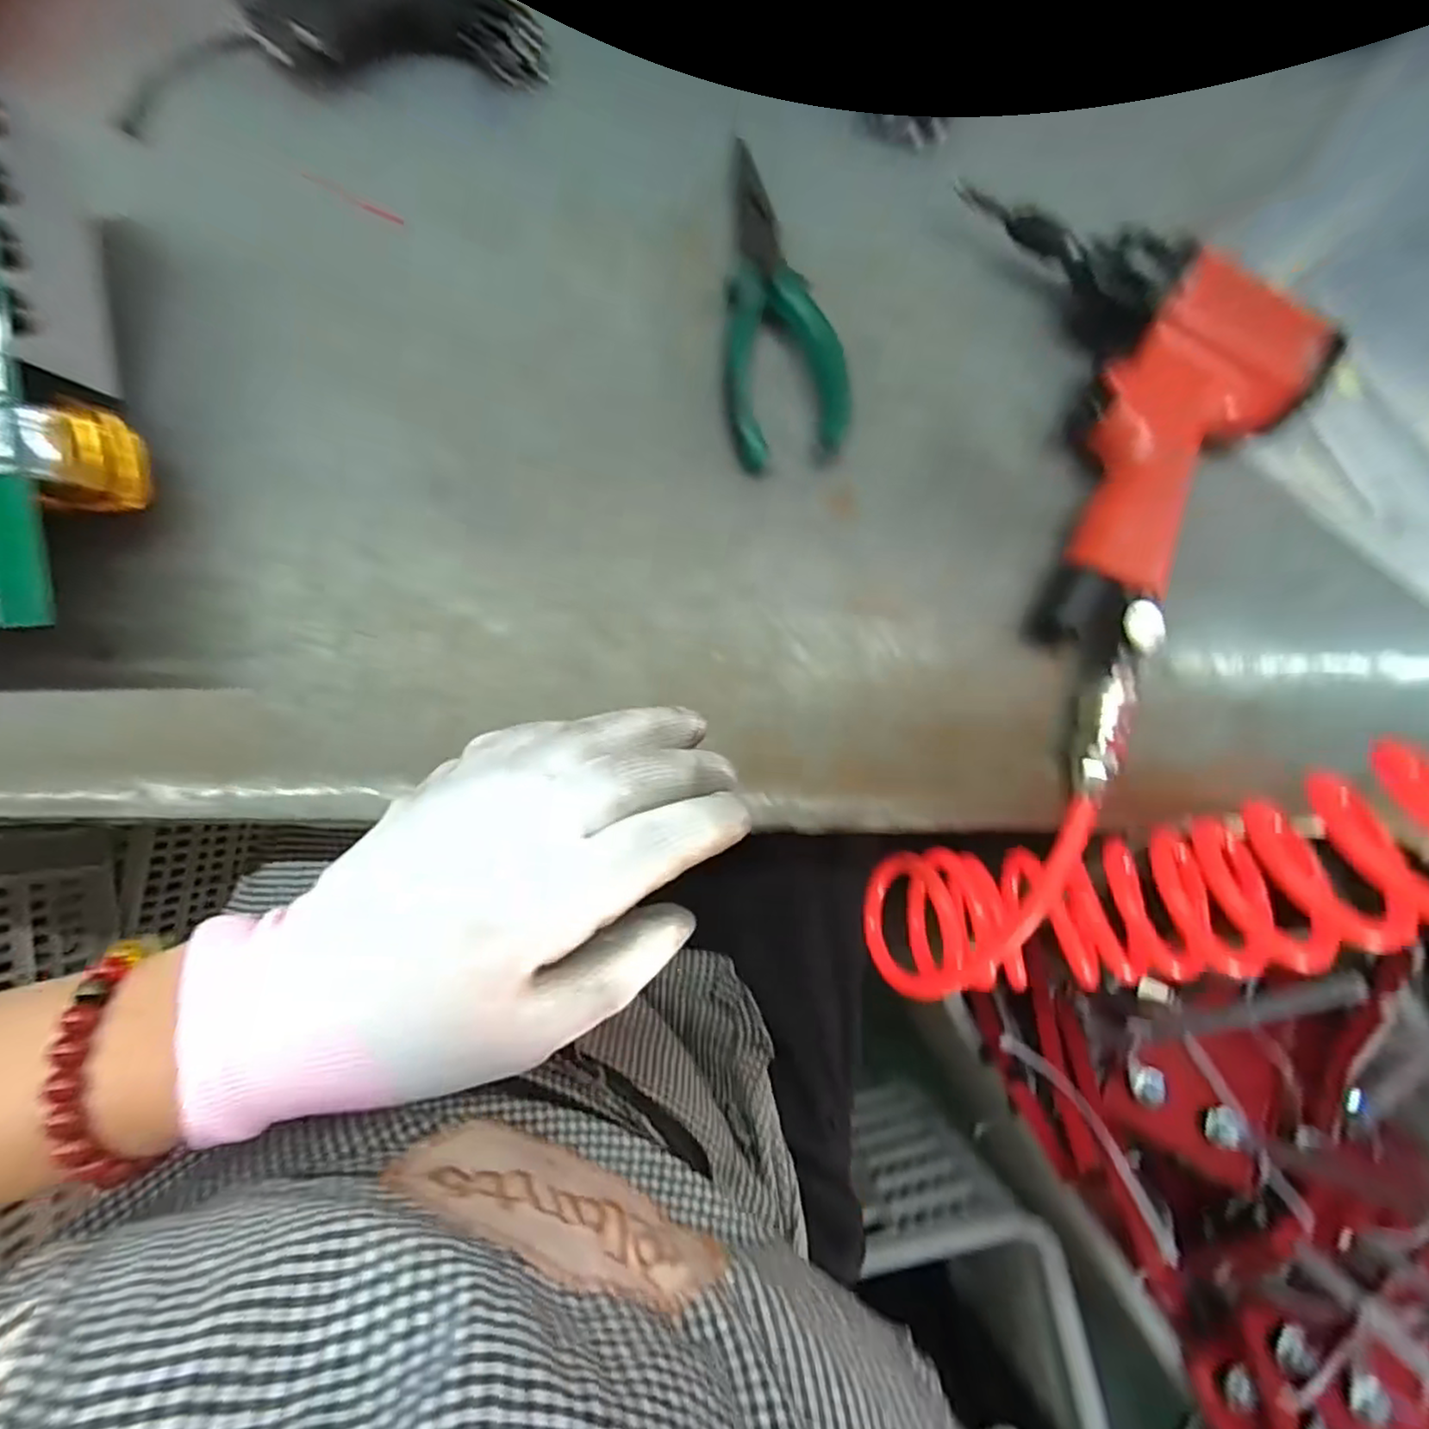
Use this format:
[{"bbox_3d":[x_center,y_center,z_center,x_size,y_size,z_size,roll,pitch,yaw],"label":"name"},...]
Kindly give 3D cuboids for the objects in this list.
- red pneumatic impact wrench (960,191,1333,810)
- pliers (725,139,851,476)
[{"bbox_3d":[0.201,-0.113,0.302,0.131,0.043,0.274,-8,84,-4],"label":"red pneumatic impact wrench"},{"bbox_3d":[0.033,-0.187,0.309,0.052,0.016,0.149,1,83,-3],"label":"pliers"}]

